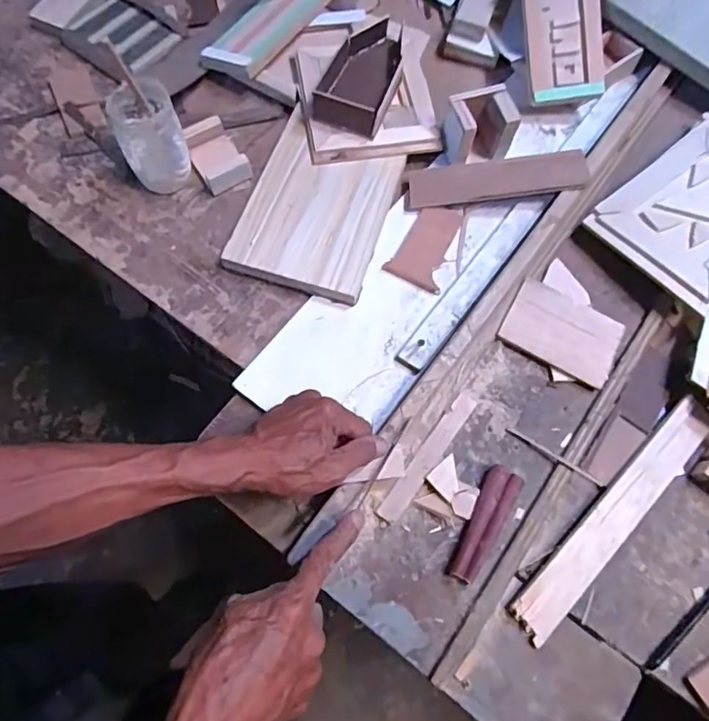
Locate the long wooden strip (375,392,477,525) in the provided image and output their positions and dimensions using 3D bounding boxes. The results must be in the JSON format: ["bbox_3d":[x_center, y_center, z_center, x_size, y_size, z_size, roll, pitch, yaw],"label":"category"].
[{"bbox_3d":[0.067,0.085,0.463,0.020,0.007,0.137,42,70,-4],"label":"long wooden strip"}]

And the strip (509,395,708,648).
[{"bbox_3d":[0.238,0.135,0.461,0.265,0.008,0.044,-42,91,-15],"label":"strip"}]

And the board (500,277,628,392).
[{"bbox_3d":[0.201,-0.029,0.500,0.104,0.010,0.075,29,76,10],"label":"board"}]

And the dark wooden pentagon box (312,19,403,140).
[{"bbox_3d":[0.013,-0.334,0.594,0.079,0.036,0.165,18,74,7],"label":"dark wooden pentagon box"}]

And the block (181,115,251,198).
[{"bbox_3d":[-0.156,-0.230,0.582,0.053,0.019,0.084,-33,75,-8],"label":"block"}]

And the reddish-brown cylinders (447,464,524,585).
[{"bbox_3d":[0.110,0.138,0.443,0.031,0.013,0.100,33,77,11],"label":"reddish-brown cylinders"}]

